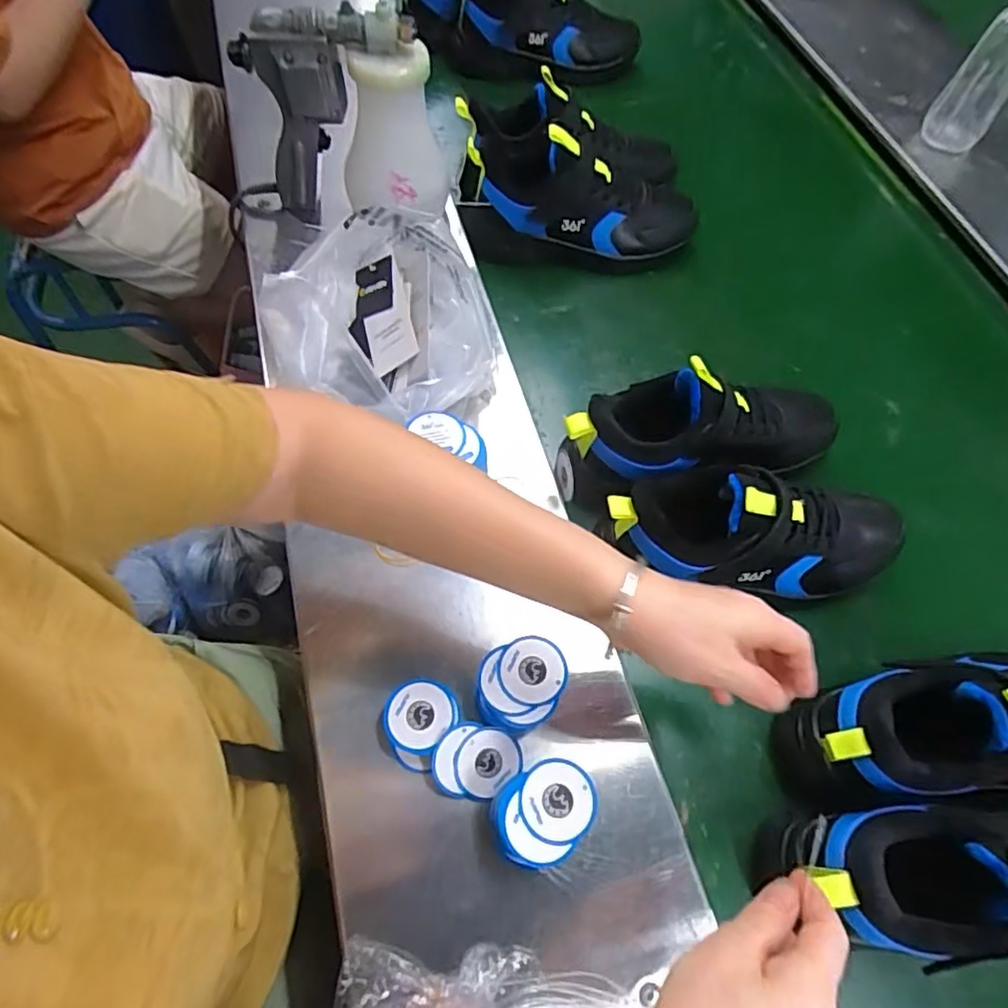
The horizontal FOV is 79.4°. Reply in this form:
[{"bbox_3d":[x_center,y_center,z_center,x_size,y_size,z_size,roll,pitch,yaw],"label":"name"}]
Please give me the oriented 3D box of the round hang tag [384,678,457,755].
[{"bbox_3d":[-0.060,0.152,0.433,0.050,0.007,0.049,0,63,0],"label":"round hang tag"}]

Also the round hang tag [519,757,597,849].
[{"bbox_3d":[0.035,0.189,0.387,0.048,0.004,0.047,0,65,0],"label":"round hang tag"}]

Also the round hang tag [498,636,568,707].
[{"bbox_3d":[0.020,0.118,0.430,0.047,0.005,0.048,0,65,0],"label":"round hang tag"}]

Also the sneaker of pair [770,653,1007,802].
[{"bbox_3d":[0.339,0.151,0.423,0.256,0.123,0.081,-4,65,-2],"label":"sneaker of pair"}]

